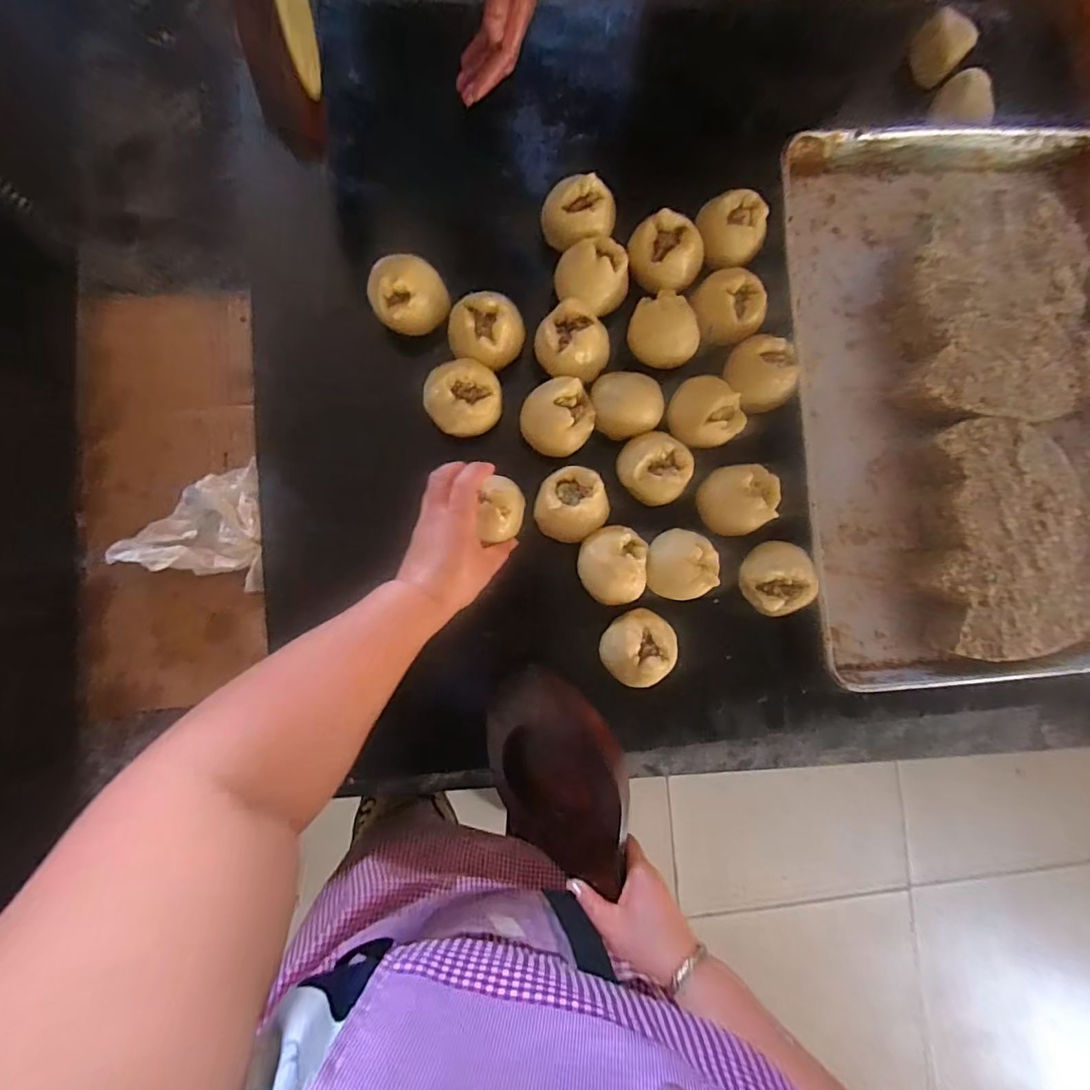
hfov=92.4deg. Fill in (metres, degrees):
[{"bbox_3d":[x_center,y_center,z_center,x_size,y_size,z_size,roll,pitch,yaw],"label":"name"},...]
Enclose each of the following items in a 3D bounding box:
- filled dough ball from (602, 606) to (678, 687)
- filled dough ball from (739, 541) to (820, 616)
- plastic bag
[{"bbox_3d":[0.096,0.105,0.537,0.071,0.057,0.072,0,87,-4],"label":"filled dough ball"},{"bbox_3d":[0.242,0.039,0.551,0.070,0.070,0.068,0,87,-4],"label":"filled dough ball"},{"bbox_3d":[-0.352,-0.017,0.513,0.130,0.057,0.130,-1,87,-5],"label":"plastic bag"}]

